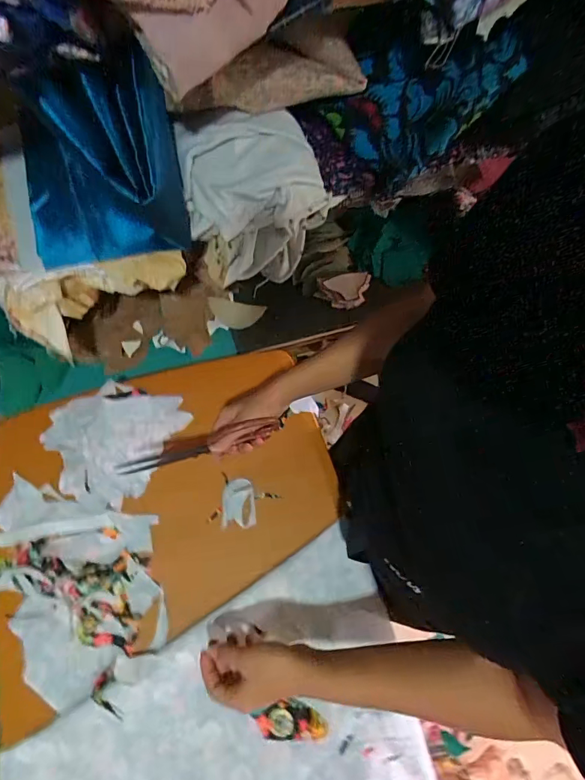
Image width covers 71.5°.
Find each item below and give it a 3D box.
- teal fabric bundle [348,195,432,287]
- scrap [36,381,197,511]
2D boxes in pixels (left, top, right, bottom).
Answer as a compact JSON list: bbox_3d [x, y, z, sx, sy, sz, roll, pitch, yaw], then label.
[{"bbox_3d":[0.194,-0.289,0.795,0.157,0.106,0.121,6,70,-2],"label":"teal fabric bundle"},{"bbox_3d":[-0.270,0.076,0.601,0.187,0.029,0.172,14,72,4],"label":"scrap"}]

